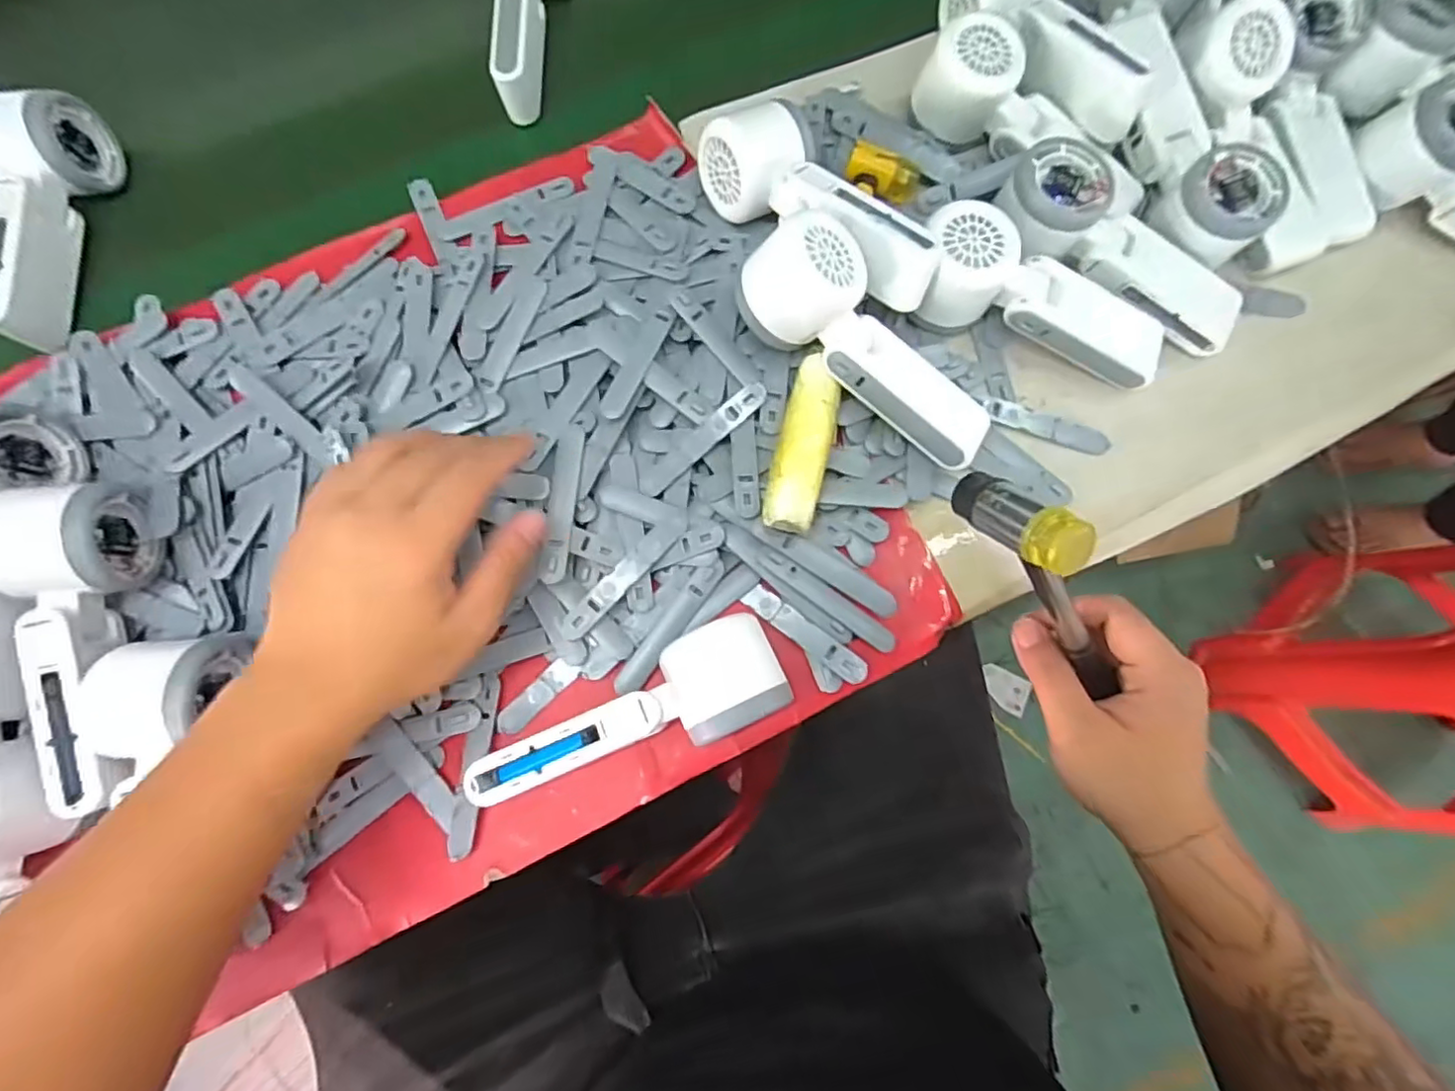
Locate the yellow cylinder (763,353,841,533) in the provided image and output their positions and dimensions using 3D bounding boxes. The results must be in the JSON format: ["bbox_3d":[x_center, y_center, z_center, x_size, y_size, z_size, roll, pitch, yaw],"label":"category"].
[{"bbox_3d":[0.045,-0.058,0.360,0.030,0.029,0.105,15,78,3],"label":"yellow cylinder"}]

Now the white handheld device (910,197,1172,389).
[{"bbox_3d":[0.188,-0.149,0.381,0.165,0.050,0.060,22,80,-10],"label":"white handheld device"}]

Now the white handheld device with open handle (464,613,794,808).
[{"bbox_3d":[-0.051,0.093,0.330,0.166,0.037,0.054,-24,79,-6],"label":"white handheld device with open handle"}]

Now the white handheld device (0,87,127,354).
[{"bbox_3d":[-0.457,-0.215,0.397,0.044,0.056,0.167,1,77,0],"label":"white handheld device"}]

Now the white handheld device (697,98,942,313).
[{"bbox_3d":[0.051,-0.198,0.368,0.061,0.061,0.160,-35,80,-8],"label":"white handheld device"}]

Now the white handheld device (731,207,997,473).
[{"bbox_3d":[0.084,-0.114,0.349,0.166,0.045,0.067,41,81,-8],"label":"white handheld device"}]

